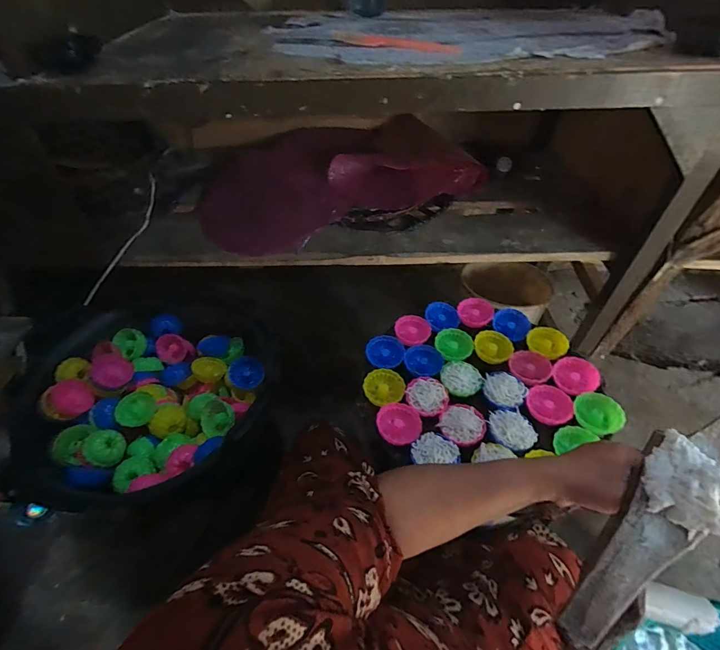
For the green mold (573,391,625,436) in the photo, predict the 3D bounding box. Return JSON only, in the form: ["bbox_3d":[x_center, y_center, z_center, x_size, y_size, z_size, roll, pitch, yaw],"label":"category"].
[{"bbox_3d":[0.336,0.126,0.523,0.053,0.027,0.059,-25,52,-19],"label":"green mold"}]

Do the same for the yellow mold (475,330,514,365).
[{"bbox_3d":[0.221,0.036,0.610,0.059,0.019,0.055,-1,48,1],"label":"yellow mold"}]

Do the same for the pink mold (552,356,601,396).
[{"bbox_3d":[0.330,0.079,0.565,0.061,0.025,0.056,-1,48,1],"label":"pink mold"}]

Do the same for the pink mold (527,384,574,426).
[{"bbox_3d":[0.272,0.116,0.531,0.059,0.014,0.062,-1,48,1],"label":"pink mold"}]

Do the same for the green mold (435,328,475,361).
[{"bbox_3d":[0.157,0.033,0.618,0.061,0.023,0.054,11,50,12],"label":"green mold"}]

